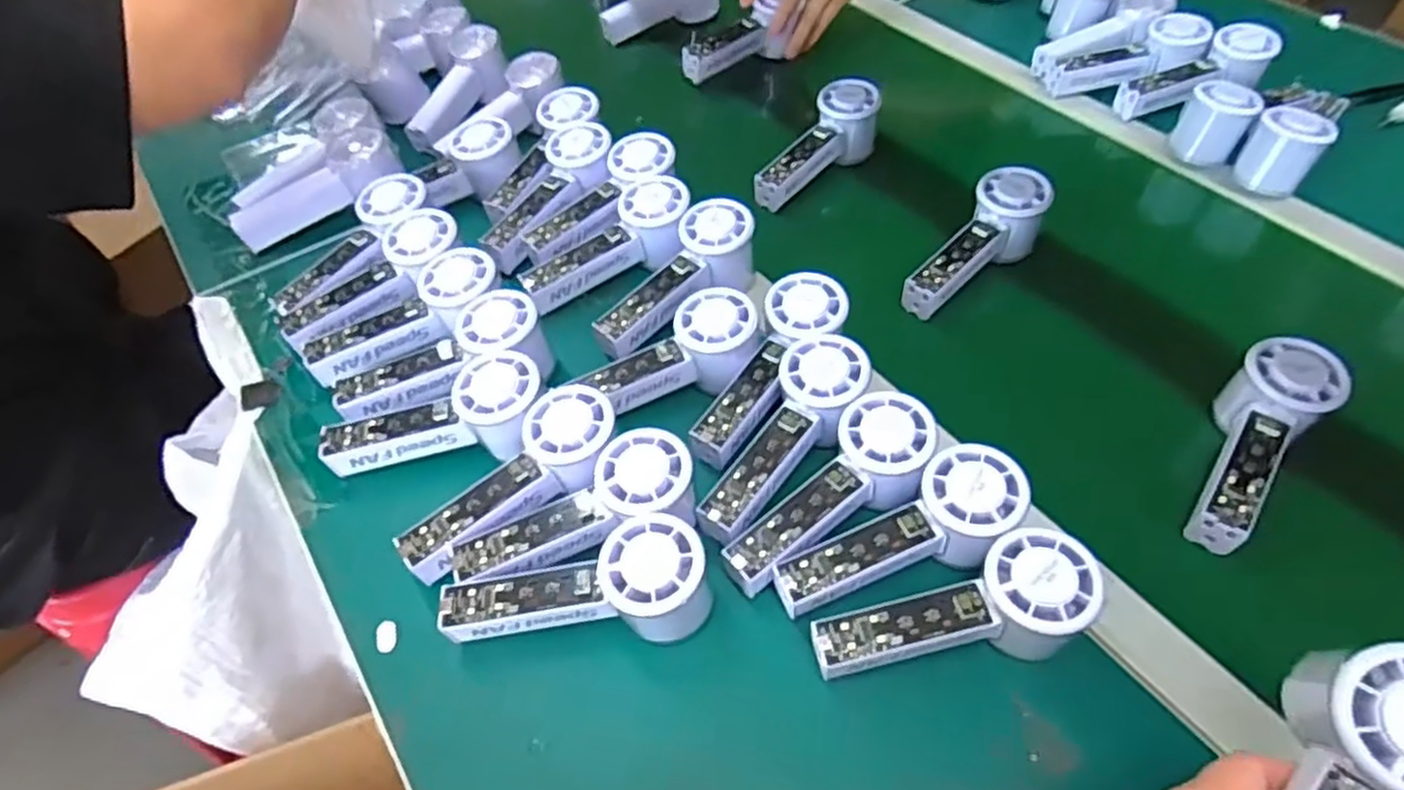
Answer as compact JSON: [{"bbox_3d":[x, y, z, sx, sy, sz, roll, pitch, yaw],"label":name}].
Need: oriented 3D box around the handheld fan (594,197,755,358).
[{"bbox_3d":[-0.016,-0.085,0.581,0.058,0.049,0.152,36,74,27],"label":"handheld fan"}]

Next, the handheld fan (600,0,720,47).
[{"bbox_3d":[-0.050,-0.472,0.893,0.146,0.064,0.049,-30,56,-19],"label":"handheld fan"}]

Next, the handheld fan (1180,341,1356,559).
[{"bbox_3d":[0.349,0.028,0.476,0.058,0.049,0.153,37,62,27],"label":"handheld fan"}]

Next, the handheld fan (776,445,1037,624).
[{"bbox_3d":[0.117,0.084,0.438,0.152,0.041,0.058,-27,54,0],"label":"handheld fan"}]

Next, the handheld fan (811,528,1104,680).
[{"bbox_3d":[0.134,0.123,0.405,0.145,0.062,0.053,-14,52,-7],"label":"handheld fan"}]

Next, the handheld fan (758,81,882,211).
[{"bbox_3d":[0.109,-0.228,0.693,0.052,0.064,0.144,27,58,23],"label":"handheld fan"}]

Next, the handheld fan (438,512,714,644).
[{"bbox_3d":[-0.071,0.109,0.429,0.147,0.065,0.052,-2,52,2],"label":"handheld fan"}]

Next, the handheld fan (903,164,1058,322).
[{"bbox_3d":[0.222,-0.120,0.600,0.054,0.059,0.145,32,60,25],"label":"handheld fan"}]

